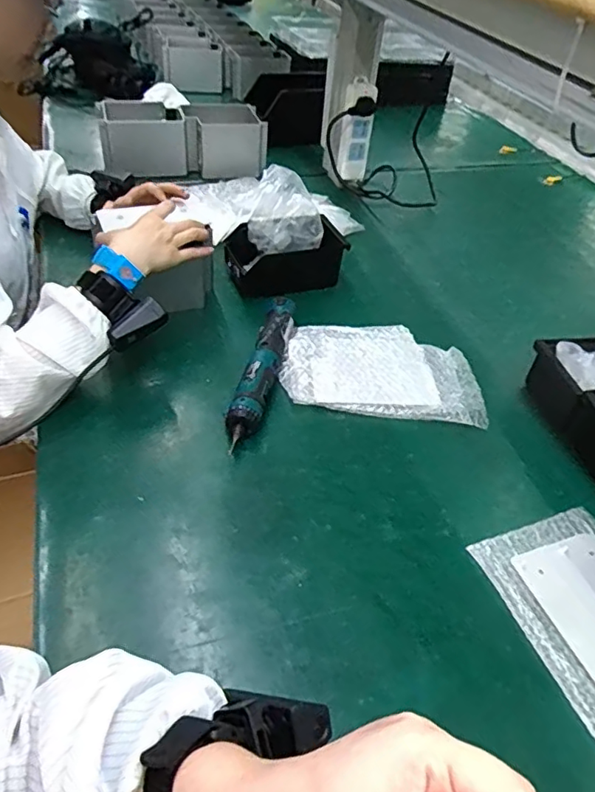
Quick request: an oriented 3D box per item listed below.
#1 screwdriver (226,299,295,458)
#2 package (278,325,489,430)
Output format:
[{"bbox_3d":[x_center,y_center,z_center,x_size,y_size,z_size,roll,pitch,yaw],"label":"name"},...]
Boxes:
[{"bbox_3d":[-0.043,-0.039,0.712,0.045,0.041,0.268,10,43,4],"label":"screwdriver"},{"bbox_3d":[0.115,-0.040,0.749,0.258,0.015,0.171,7,43,0],"label":"package"}]

